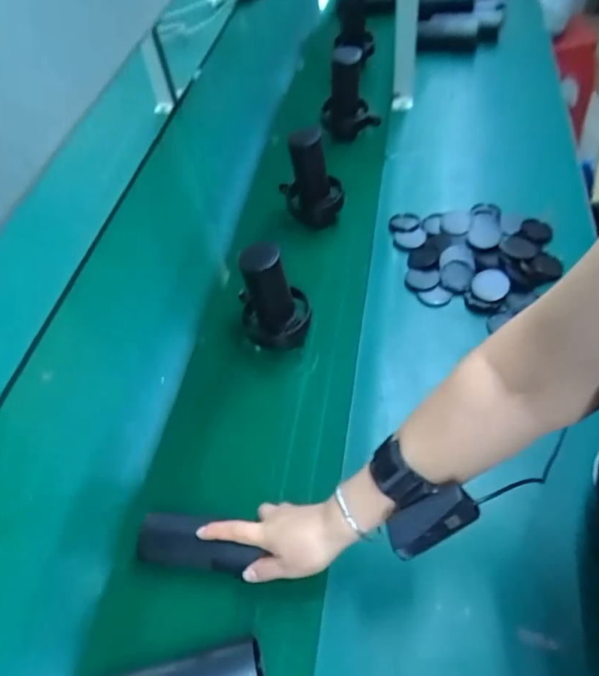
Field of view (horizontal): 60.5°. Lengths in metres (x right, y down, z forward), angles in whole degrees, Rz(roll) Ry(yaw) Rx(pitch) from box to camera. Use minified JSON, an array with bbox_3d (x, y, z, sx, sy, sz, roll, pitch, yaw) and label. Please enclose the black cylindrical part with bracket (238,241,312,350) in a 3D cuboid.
[{"bbox_3d":[-0.038,-0.062,0.688,0.095,0.129,0.094,-2,53,3],"label":"black cylindrical part with bracket"}]

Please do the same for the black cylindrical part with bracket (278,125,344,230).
[{"bbox_3d":[0.019,-0.261,0.861,0.108,0.163,0.084,-3,53,3],"label":"black cylindrical part with bracket"}]

